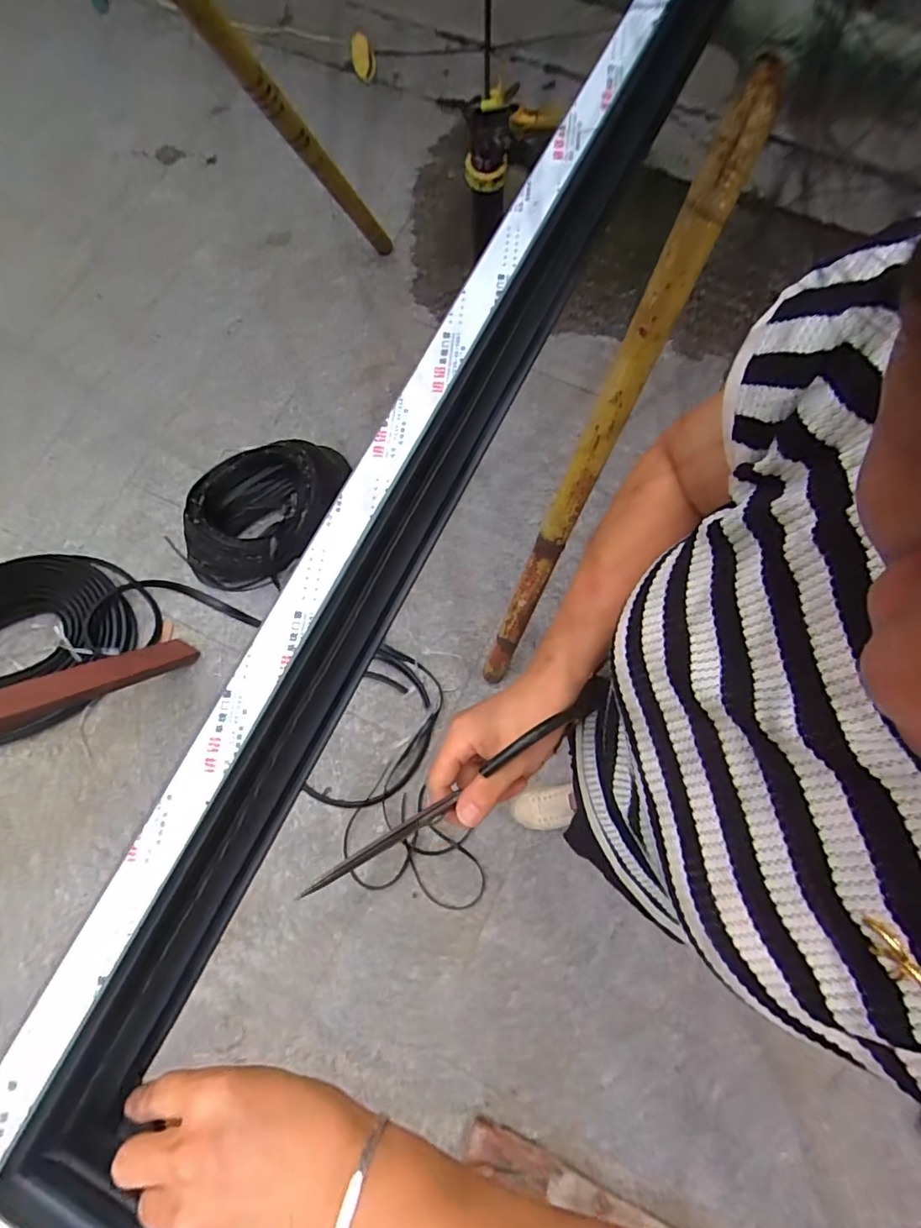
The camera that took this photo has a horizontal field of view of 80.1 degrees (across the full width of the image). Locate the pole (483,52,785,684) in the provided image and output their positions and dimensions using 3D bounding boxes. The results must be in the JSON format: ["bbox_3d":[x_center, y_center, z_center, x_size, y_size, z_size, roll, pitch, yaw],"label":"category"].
[{"bbox_3d":[0.207,-0.214,1.018,0.054,1.180,0.043,30,48,10],"label":"pole"}]

